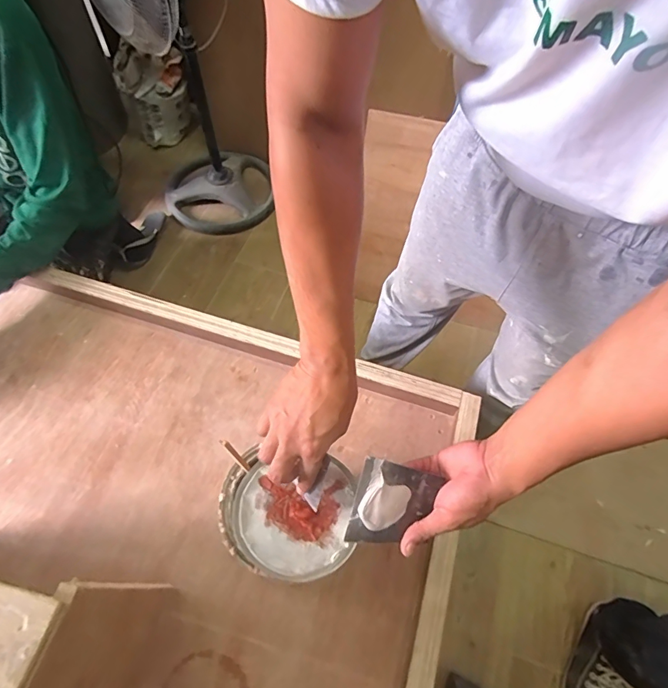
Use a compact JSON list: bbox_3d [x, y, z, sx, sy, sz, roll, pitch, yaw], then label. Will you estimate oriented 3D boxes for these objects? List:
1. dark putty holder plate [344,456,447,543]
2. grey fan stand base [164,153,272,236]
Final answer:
[{"bbox_3d":[0.062,0.176,0.475,0.087,0.008,0.090,19,92,-14],"label":"dark putty holder plate"},{"bbox_3d":[-0.415,-0.566,1.567,0.368,0.102,0.390,-7,60,-6],"label":"grey fan stand base"}]

